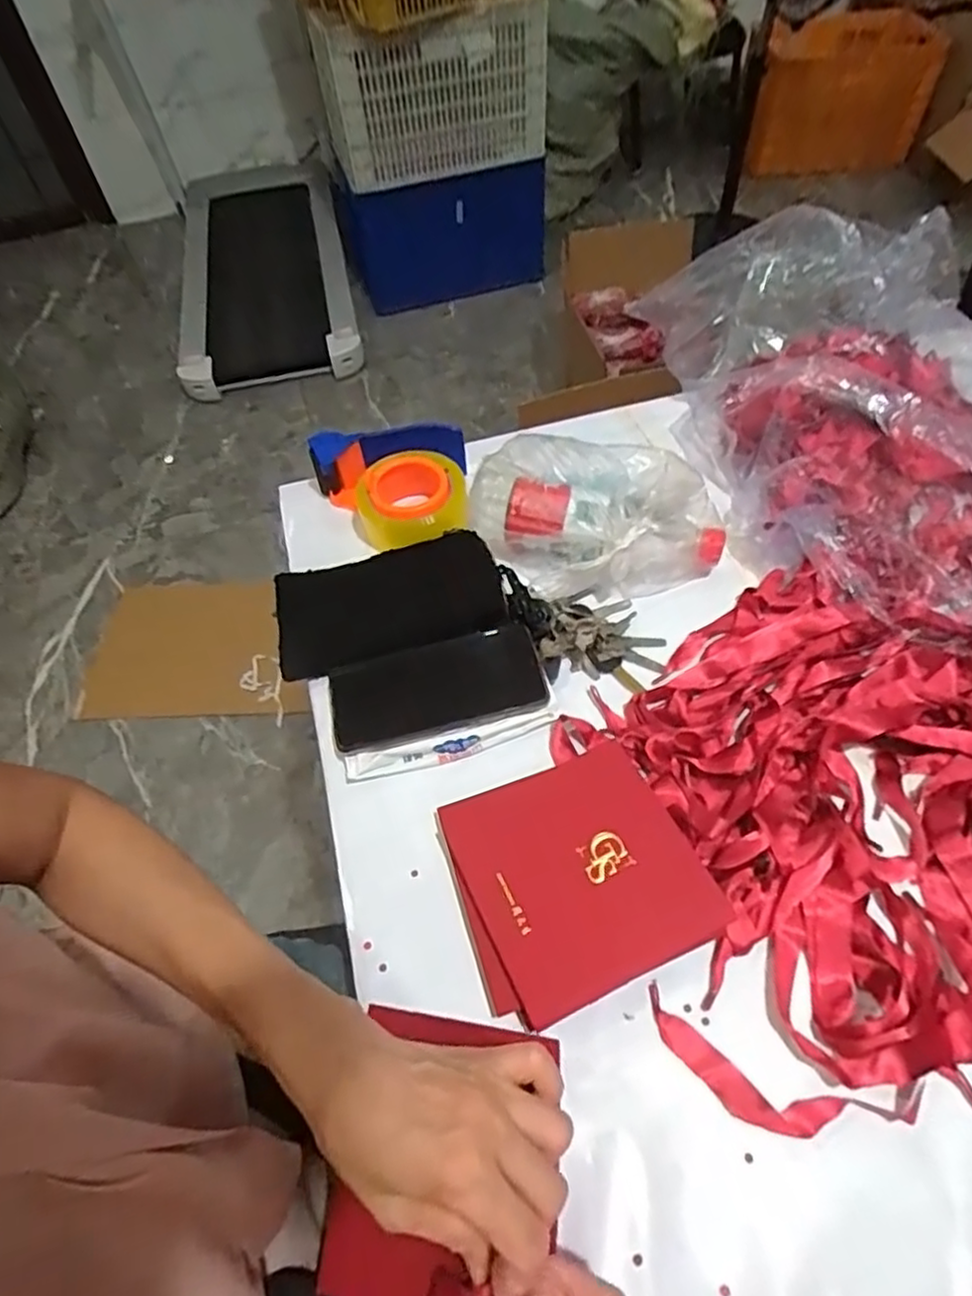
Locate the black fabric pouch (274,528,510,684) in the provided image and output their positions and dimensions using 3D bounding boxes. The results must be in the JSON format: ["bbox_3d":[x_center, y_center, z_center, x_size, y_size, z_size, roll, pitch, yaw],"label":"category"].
[{"bbox_3d":[-0.088,-0.042,0.602,0.195,0.025,0.120,-12,56,-4],"label":"black fabric pouch"}]

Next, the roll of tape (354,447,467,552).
[{"bbox_3d":[-0.071,-0.148,0.653,0.101,0.039,0.105,-7,55,-1],"label":"roll of tape"}]

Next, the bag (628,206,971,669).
[{"bbox_3d":[0.368,-0.183,0.596,0.281,0.159,0.485,-10,56,-3],"label":"bag"}]

